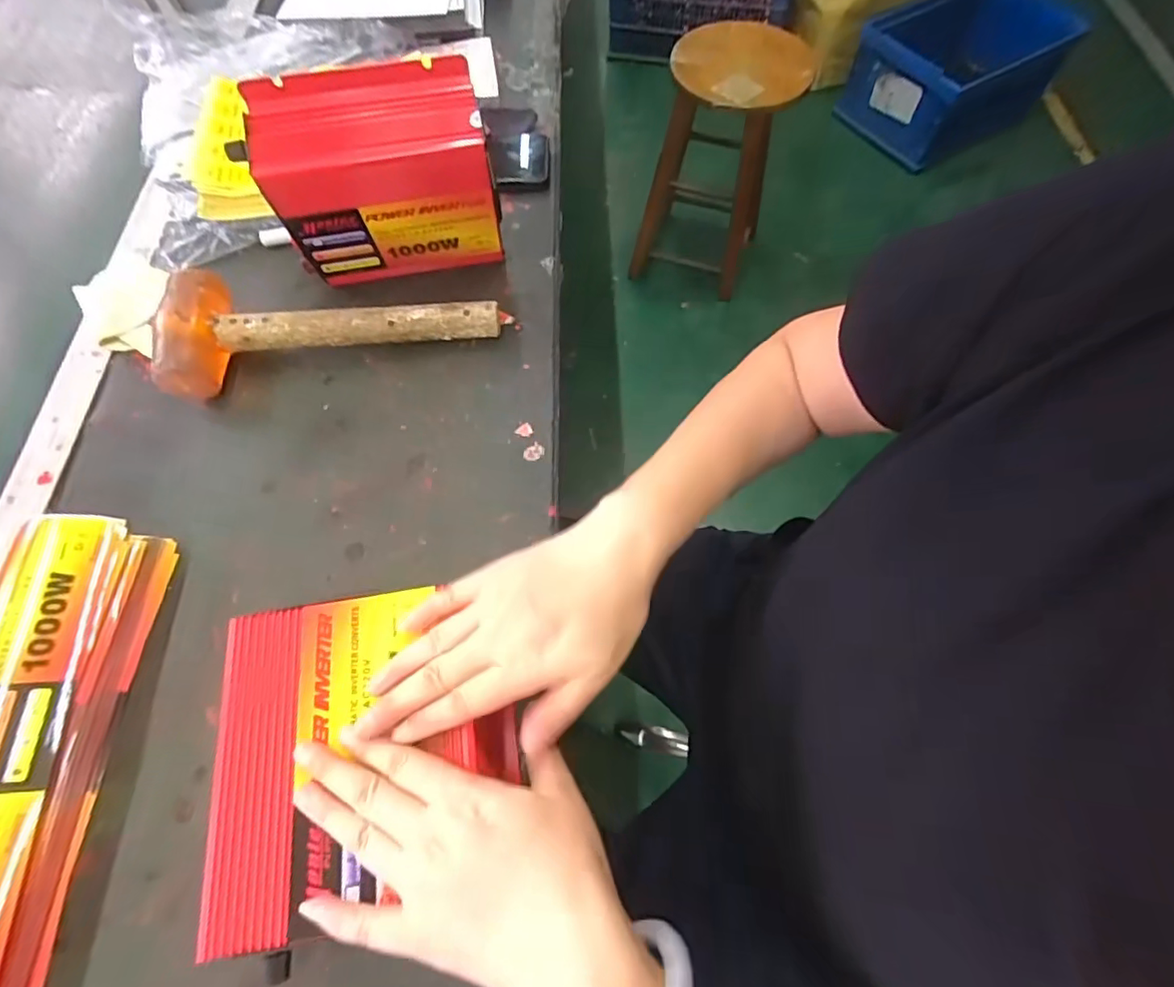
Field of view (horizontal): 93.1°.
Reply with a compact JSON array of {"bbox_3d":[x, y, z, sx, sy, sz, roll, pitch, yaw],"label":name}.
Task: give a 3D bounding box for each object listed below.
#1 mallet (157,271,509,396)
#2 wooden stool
[{"bbox_3d":[-0.216,-0.151,0.481,0.268,0.060,0.092,-11,66,-4],"label":"mallet"},{"bbox_3d":[0.295,-0.737,1.282,0.276,0.476,0.283,22,68,10],"label":"wooden stool"}]

